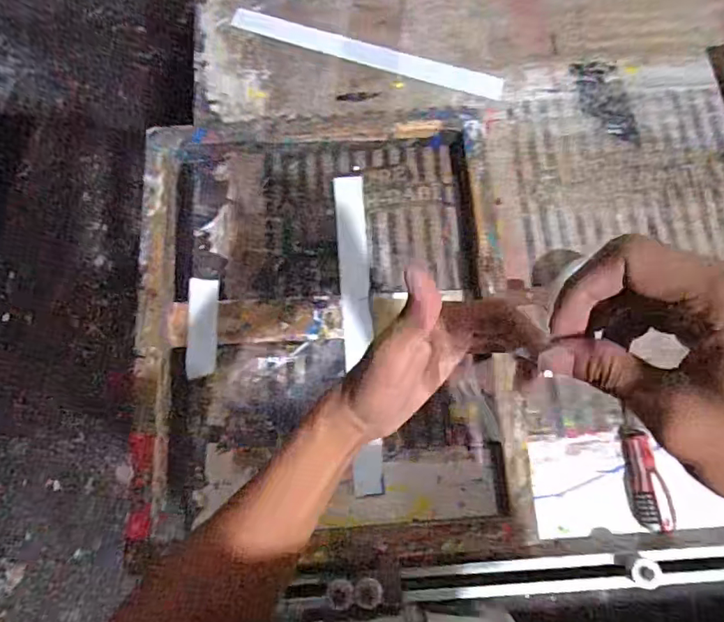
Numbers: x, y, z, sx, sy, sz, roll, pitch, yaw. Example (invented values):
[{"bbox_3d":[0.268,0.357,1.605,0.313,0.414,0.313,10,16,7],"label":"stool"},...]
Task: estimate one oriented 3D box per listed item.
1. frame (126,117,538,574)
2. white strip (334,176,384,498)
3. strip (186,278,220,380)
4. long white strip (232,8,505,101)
[{"bbox_3d":[-0.046,0.003,0.670,0.457,0.059,0.571,-4,76,1],"label":"frame"},{"bbox_3d":[-0.005,0.018,0.691,0.040,0.006,0.420,-3,75,-5],"label":"white strip"},{"bbox_3d":[-0.209,0.021,0.692,0.039,0.006,0.132,-2,76,1],"label":"strip"},{"bbox_3d":[0.009,-0.393,0.801,0.415,0.010,0.050,18,64,4],"label":"long white strip"}]

